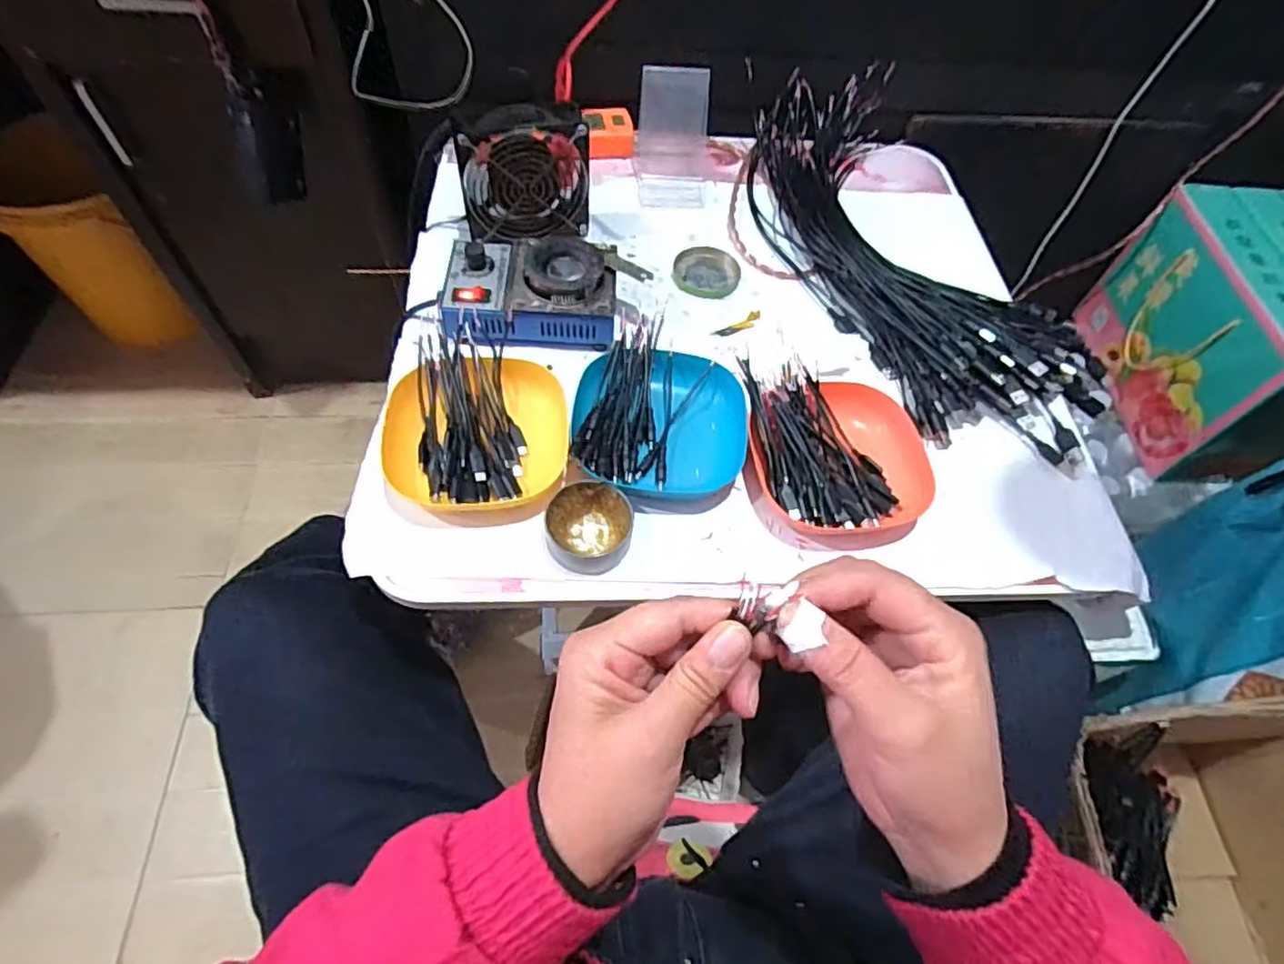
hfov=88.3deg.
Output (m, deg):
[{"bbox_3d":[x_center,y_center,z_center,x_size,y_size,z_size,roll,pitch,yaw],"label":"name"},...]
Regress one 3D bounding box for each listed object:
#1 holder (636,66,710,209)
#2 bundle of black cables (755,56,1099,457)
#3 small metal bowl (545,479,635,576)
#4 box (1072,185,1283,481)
[{"bbox_3d":[0.036,-0.375,0.719,0.077,0.092,0.104,2,59,-3],"label":"holder"},{"bbox_3d":[0.266,-0.235,0.667,0.218,0.053,0.505,-20,63,-15],"label":"bundle of black cables"},{"bbox_3d":[-0.038,0.033,0.491,0.062,0.022,0.067,2,59,-3],"label":"small metal bowl"},{"bbox_3d":[0.800,-0.198,0.913,0.159,0.234,0.330,1,59,-4],"label":"box"}]

